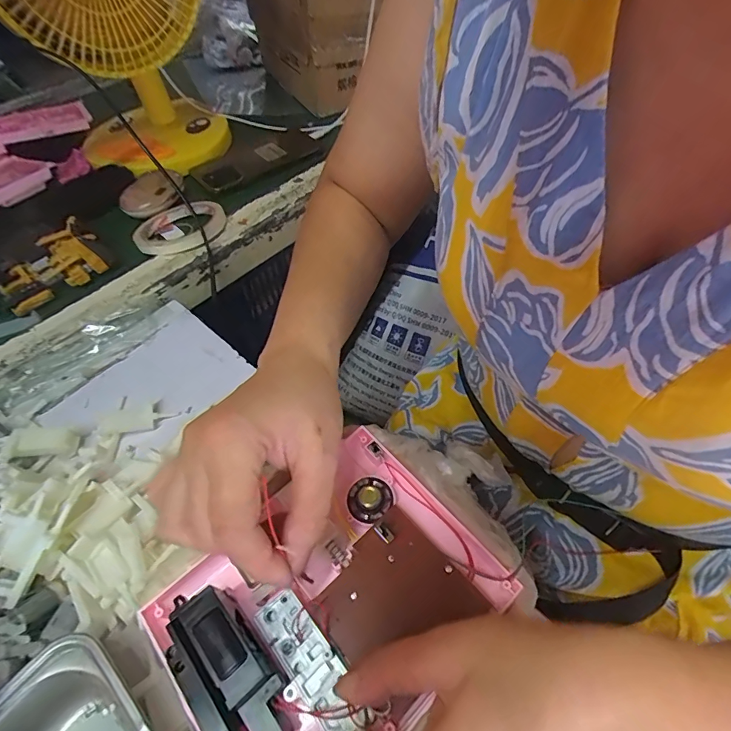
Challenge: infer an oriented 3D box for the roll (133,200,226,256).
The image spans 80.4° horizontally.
[{"bbox_3d":[-0.206,-0.153,0.480,0.099,0.021,0.093,-2,53,2],"label":"roll"}]

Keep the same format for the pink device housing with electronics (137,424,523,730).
[{"bbox_3d":[-0.018,0.128,0.234,0.165,0.021,0.129,-36,59,-21],"label":"pink device housing with electronics"}]

